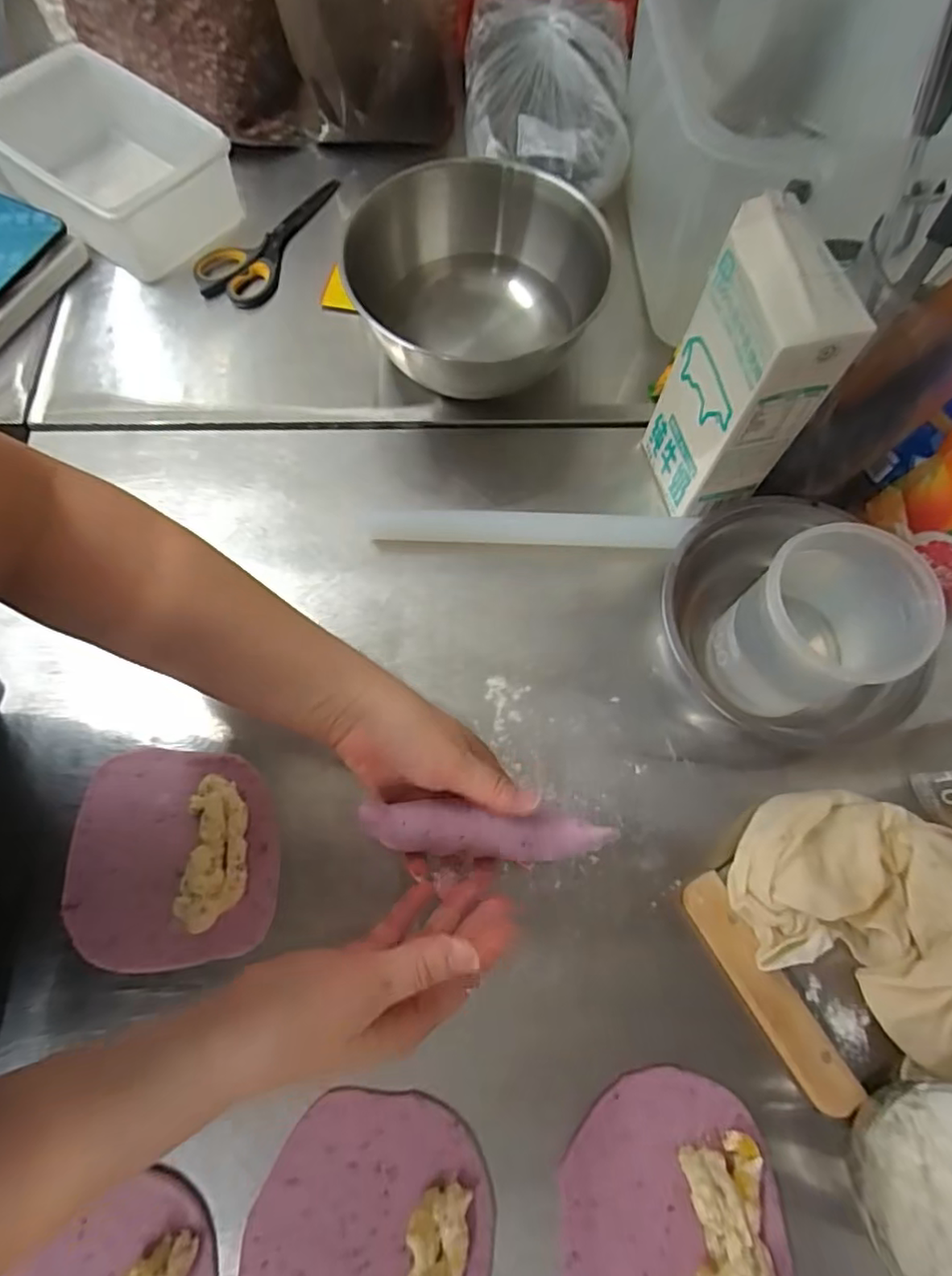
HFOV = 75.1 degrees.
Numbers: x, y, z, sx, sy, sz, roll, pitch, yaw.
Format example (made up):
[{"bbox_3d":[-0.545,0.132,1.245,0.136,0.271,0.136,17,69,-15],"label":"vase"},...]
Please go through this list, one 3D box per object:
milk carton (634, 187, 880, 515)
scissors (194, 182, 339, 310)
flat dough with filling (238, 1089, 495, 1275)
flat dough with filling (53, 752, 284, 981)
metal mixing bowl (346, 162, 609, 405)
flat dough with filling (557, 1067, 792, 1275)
[{"bbox_3d":[0.181,-0.175,0.444,0.057,0.209,0.100,-16,71,-6],"label":"milk carton"},{"bbox_3d":[-0.207,-0.413,0.629,0.075,0.013,0.195,22,71,8],"label":"scissors"},{"bbox_3d":[-0.064,0.358,0.349,0.135,0.021,0.161,10,70,4],"label":"flat dough with filling"},{"bbox_3d":[-0.212,0.149,0.425,0.140,0.025,0.139,-1,70,0],"label":"flat dough with filling"},{"bbox_3d":[0.006,-0.301,0.549,0.185,0.104,0.202,0,70,0],"label":"metal mixing bowl"},{"bbox_3d":[0.115,0.337,0.357,0.125,0.026,0.138,0,70,0],"label":"flat dough with filling"}]

